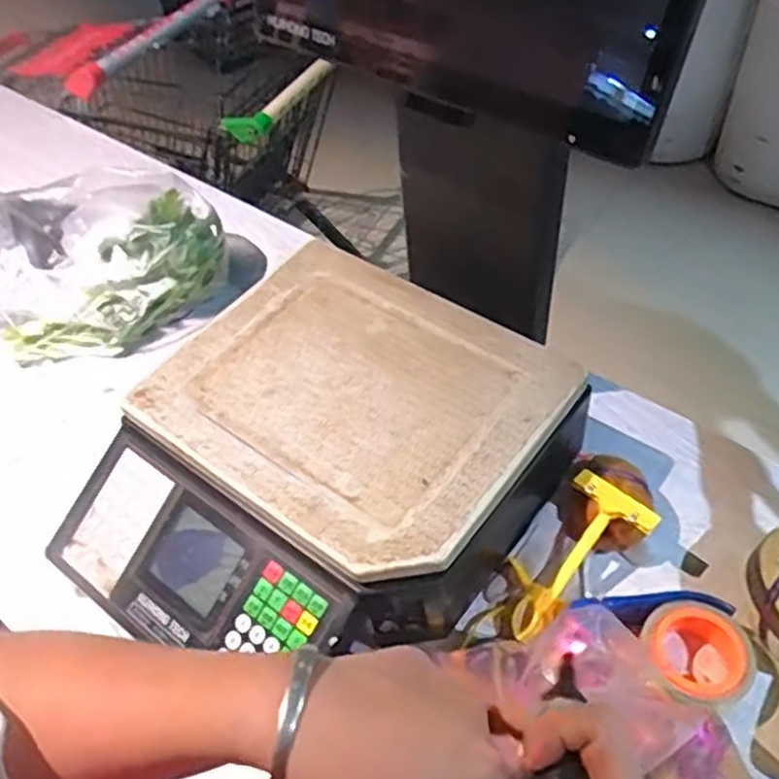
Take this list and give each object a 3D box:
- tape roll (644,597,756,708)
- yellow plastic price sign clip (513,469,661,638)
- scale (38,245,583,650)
[{"bbox_3d":[0.270,0.233,0.665,0.073,0.058,0.092,-35,55,-23],"label":"tape roll"},{"bbox_3d":[0.168,0.160,0.706,0.080,0.024,0.163,37,84,30],"label":"yellow plastic price sign clip"},{"bbox_3d":[-0.072,0.075,0.730,0.354,0.132,0.420,32,58,28],"label":"scale"}]

